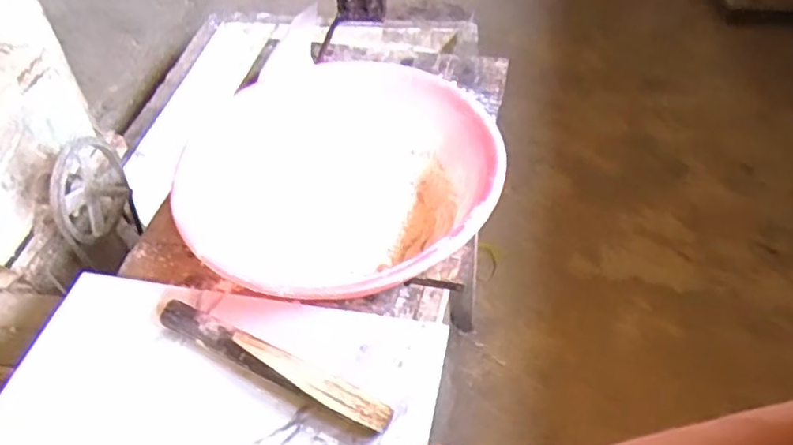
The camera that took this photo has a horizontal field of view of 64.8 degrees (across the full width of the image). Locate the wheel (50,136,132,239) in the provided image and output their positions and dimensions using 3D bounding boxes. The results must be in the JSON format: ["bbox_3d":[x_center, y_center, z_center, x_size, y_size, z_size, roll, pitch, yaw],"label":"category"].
[{"bbox_3d":[-0.559,-0.054,1.167,0.055,0.194,0.201,3,46,6],"label":"wheel"}]

